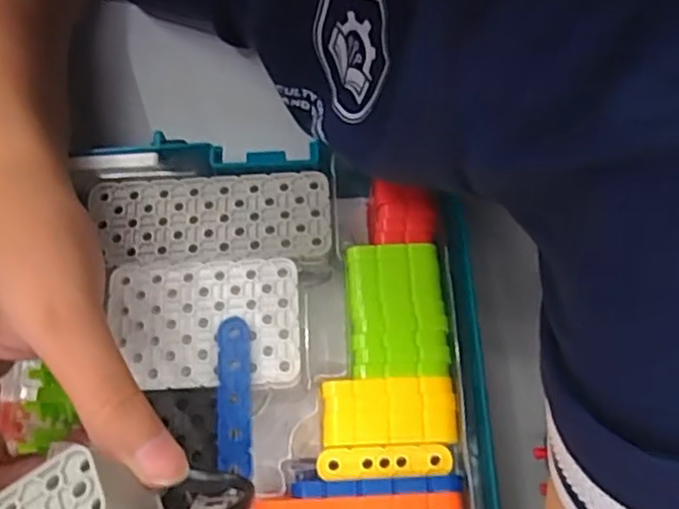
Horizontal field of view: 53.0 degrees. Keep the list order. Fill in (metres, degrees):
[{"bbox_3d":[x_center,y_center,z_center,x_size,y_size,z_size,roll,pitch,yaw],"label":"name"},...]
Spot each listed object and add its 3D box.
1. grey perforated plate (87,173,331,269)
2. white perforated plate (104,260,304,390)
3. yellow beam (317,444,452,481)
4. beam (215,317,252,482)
[{"bbox_3d":[-0.053,-0.015,0.283,0.097,0.004,0.037,-2,71,-1],"label":"grey perforated plate"},{"bbox_3d":[-0.053,0.027,0.269,0.073,0.004,0.051,-2,71,-1],"label":"white perforated plate"},{"bbox_3d":[0.017,0.078,0.255,0.049,0.008,0.012,-2,71,-1],"label":"yellow beam"},{"bbox_3d":[-0.040,0.052,0.256,0.013,0.009,0.057,-3,71,-1],"label":"beam"}]

